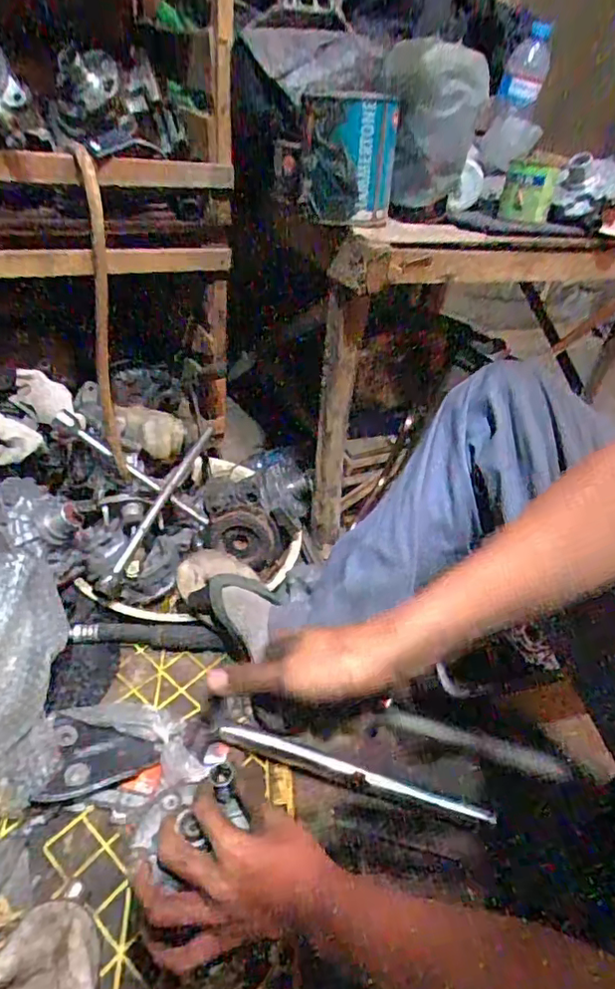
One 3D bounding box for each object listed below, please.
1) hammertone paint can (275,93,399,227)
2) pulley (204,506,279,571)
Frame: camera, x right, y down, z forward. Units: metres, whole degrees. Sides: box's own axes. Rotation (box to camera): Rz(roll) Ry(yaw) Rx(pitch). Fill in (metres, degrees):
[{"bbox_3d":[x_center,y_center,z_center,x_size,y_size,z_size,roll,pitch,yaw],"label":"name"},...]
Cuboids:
[{"bbox_3d":[0.033,-0.390,0.650,0.108,0.119,0.117,5,37,-3],"label":"hammertone paint can"},{"bbox_3d":[-0.102,0.064,0.888,0.113,0.096,0.040,4,13,-8],"label":"pulley"}]

